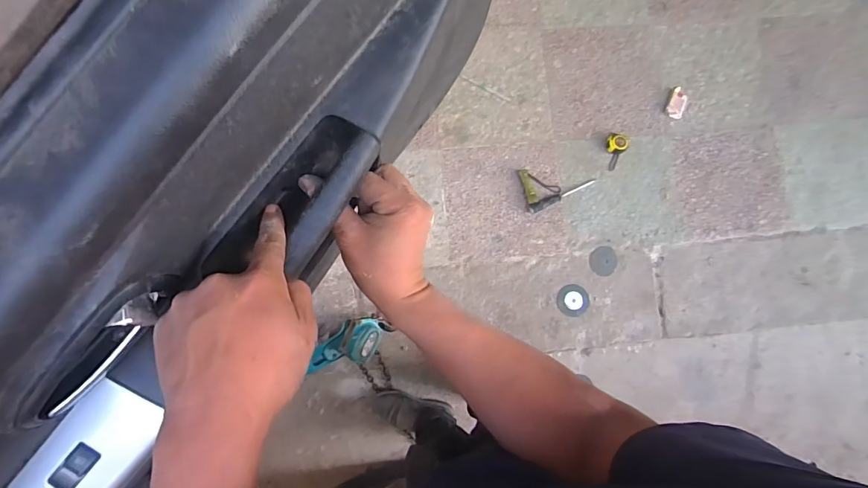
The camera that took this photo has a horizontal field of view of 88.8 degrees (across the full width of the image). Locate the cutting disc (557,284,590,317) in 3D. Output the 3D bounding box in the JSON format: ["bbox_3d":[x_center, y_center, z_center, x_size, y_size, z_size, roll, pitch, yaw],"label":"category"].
[{"bbox_3d":[0.457,0.185,1.455,0.102,0.010,0.102,0,90,3],"label":"cutting disc"}]

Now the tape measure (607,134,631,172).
[{"bbox_3d":[0.610,-0.311,1.472,0.065,0.045,0.121,5,82,-2],"label":"tape measure"}]

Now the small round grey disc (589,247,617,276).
[{"bbox_3d":[0.561,0.056,1.461,0.090,0.013,0.098,0,83,-2],"label":"small round grey disc"}]

